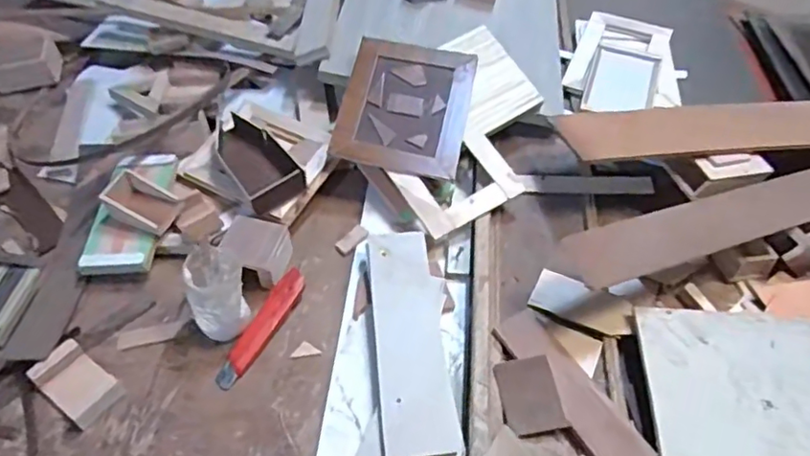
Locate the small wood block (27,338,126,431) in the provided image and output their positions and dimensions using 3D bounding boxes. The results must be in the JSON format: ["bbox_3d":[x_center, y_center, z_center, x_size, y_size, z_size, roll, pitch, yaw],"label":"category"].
[{"bbox_3d":[-0.331,0.157,0.590,0.081,0.033,0.051,30,55,22],"label":"small wood block"}]

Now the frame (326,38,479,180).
[{"bbox_3d":[0.001,-0.160,0.764,0.160,0.012,0.182,12,71,-1],"label":"frame"}]

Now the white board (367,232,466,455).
[{"bbox_3d":[0.004,0.113,0.620,0.074,0.009,0.256,-2,54,-8],"label":"white board"}]

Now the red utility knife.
[{"bbox_3d":[-0.158,0.108,0.643,0.029,0.017,0.149,22,53,17],"label":"red utility knife"}]

